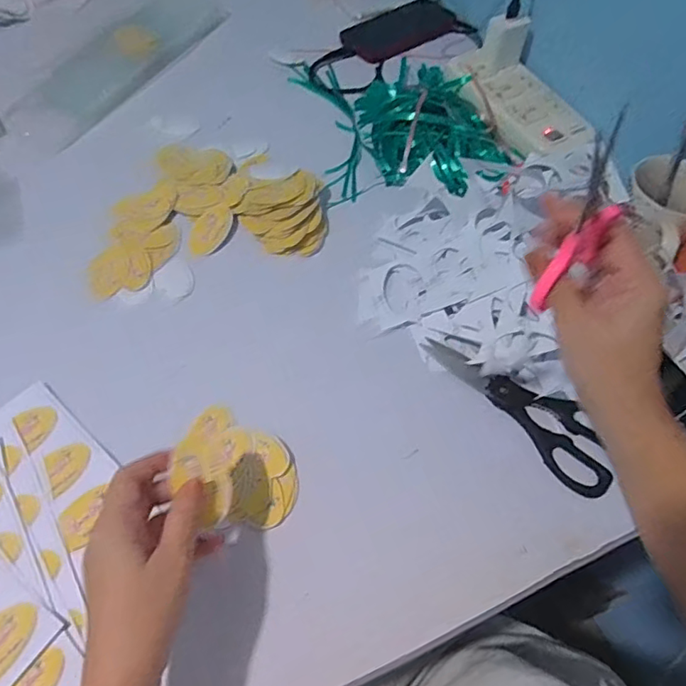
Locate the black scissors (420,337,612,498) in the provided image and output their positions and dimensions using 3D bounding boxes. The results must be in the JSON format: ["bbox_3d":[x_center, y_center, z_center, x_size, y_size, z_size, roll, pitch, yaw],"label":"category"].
[{"bbox_3d":[0.158,0.048,0.489,0.066,0.010,0.188,-35,65,-21],"label":"black scissors"}]

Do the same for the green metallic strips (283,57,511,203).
[{"bbox_3d":[0.067,-0.285,0.686,0.215,0.037,0.288,-9,58,-7],"label":"green metallic strips"}]

